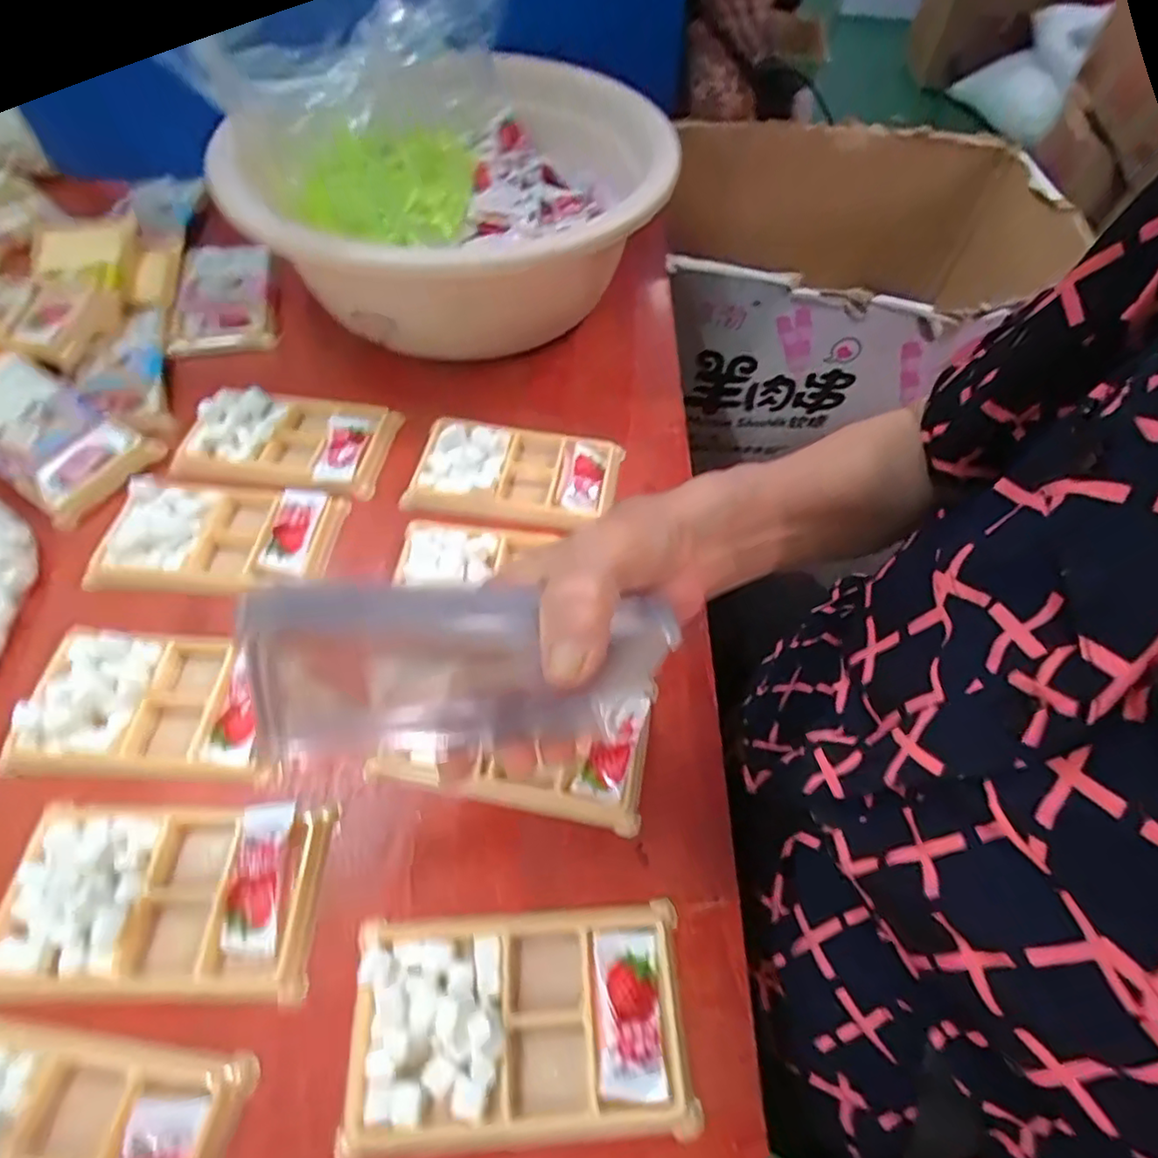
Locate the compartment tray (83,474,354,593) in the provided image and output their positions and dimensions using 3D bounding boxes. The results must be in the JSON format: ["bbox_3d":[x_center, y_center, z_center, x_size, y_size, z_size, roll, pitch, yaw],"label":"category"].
[{"bbox_3d":[-0.225,-0.028,0.401,0.134,0.020,0.081,5,56,-1],"label":"compartment tray"}]

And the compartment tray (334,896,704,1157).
[{"bbox_3d":[-0.024,0.179,0.257,0.132,0.020,0.076,-1,56,-5],"label":"compartment tray"}]

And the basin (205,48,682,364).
[{"bbox_3d":[-0.098,-0.269,0.488,0.287,0.137,0.256,-19,59,-16],"label":"basin"}]

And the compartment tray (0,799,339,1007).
[{"bbox_3d":[-0.184,0.137,0.277,0.135,0.013,0.076,2,56,-3],"label":"compartment tray"}]

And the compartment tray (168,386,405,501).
[{"bbox_3d":[-0.199,-0.096,0.439,0.134,0.025,0.083,6,56,0],"label":"compartment tray"}]

